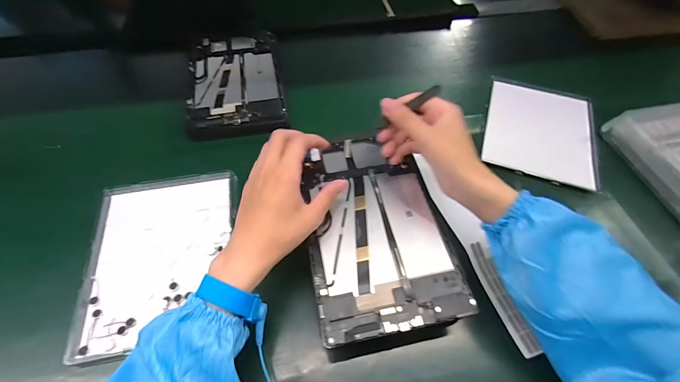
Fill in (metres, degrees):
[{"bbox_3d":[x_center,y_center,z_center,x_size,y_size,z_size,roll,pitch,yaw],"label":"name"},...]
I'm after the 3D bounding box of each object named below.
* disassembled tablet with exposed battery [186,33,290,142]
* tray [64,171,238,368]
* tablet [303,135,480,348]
[{"bbox_3d":[-0.177,-0.187,0.553,0.153,0.013,0.252,-9,57,-7],"label":"disassembled tablet with exposed battery"},{"bbox_3d":[-0.210,0.073,0.388,0.166,0.014,0.207,-9,57,-7],"label":"tray"},{"bbox_3d":[0.037,0.033,0.364,0.146,0.009,0.232,-8,57,-7],"label":"tablet"}]

